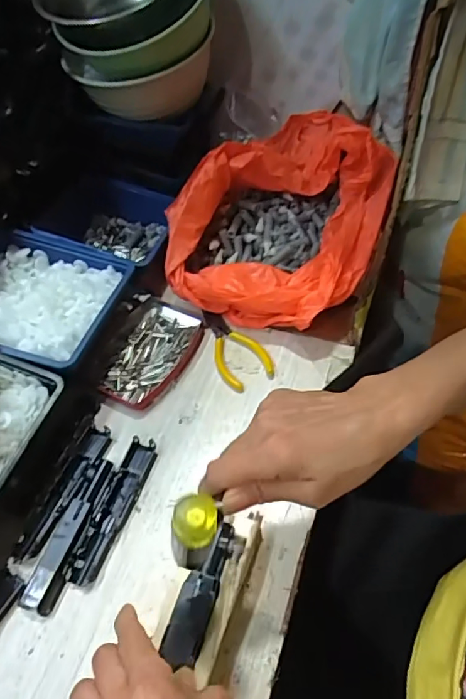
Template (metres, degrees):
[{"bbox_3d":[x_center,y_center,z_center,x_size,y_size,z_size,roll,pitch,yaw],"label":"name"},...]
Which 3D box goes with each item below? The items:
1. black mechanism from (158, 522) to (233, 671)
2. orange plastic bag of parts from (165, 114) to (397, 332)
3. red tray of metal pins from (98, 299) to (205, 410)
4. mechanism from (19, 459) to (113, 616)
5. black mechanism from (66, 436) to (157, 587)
[{"bbox_3d":[-0.020,0.163,0.343,0.024,0.012,0.091,16,54,15],"label":"black mechanism"},{"bbox_3d":[0.056,-0.158,0.553,0.211,0.119,0.264,15,54,14],"label":"orange plastic bag of parts"},{"bbox_3d":[-0.082,0.004,0.501,0.077,0.010,0.120,19,55,17],"label":"red tray of metal pins"},{"bbox_3d":[-0.126,0.139,0.391,0.024,0.011,0.119,12,53,12],"label":"mechanism"},{"bbox_3d":[-0.096,0.127,0.405,0.029,0.009,0.119,12,53,12],"label":"black mechanism"}]

